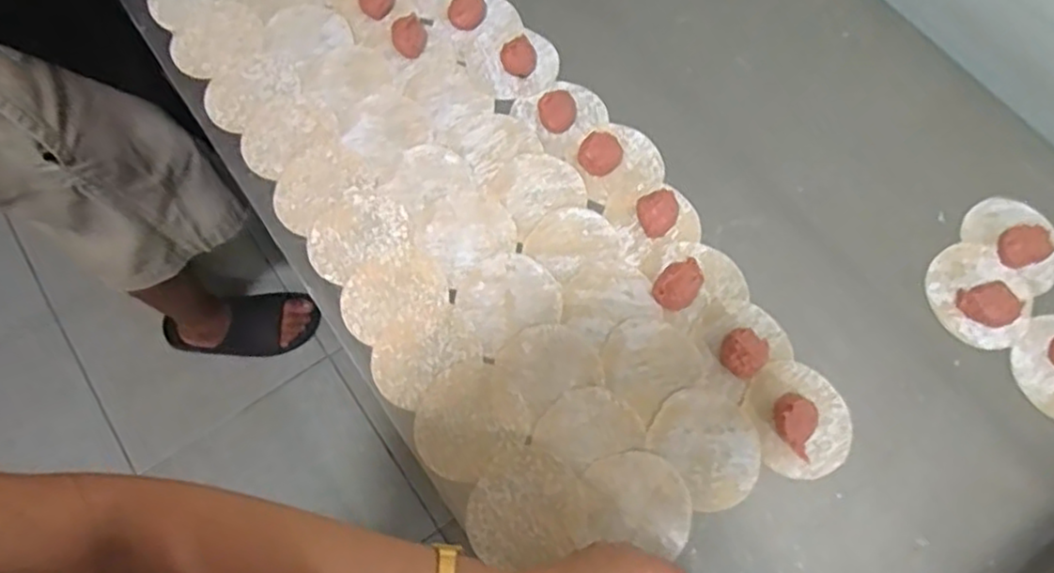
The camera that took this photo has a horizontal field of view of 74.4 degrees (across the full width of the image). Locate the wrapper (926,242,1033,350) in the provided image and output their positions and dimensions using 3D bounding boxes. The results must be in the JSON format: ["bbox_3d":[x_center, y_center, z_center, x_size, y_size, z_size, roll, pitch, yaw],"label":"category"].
[{"bbox_3d":[0.368,0.005,0.560,0.077,0.019,0.082,0,68,-1],"label":"wrapper"}]

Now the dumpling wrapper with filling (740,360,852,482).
[{"bbox_3d":[0.205,0.095,0.515,0.072,0.022,0.084,-17,69,-8],"label":"dumpling wrapper with filling"}]

